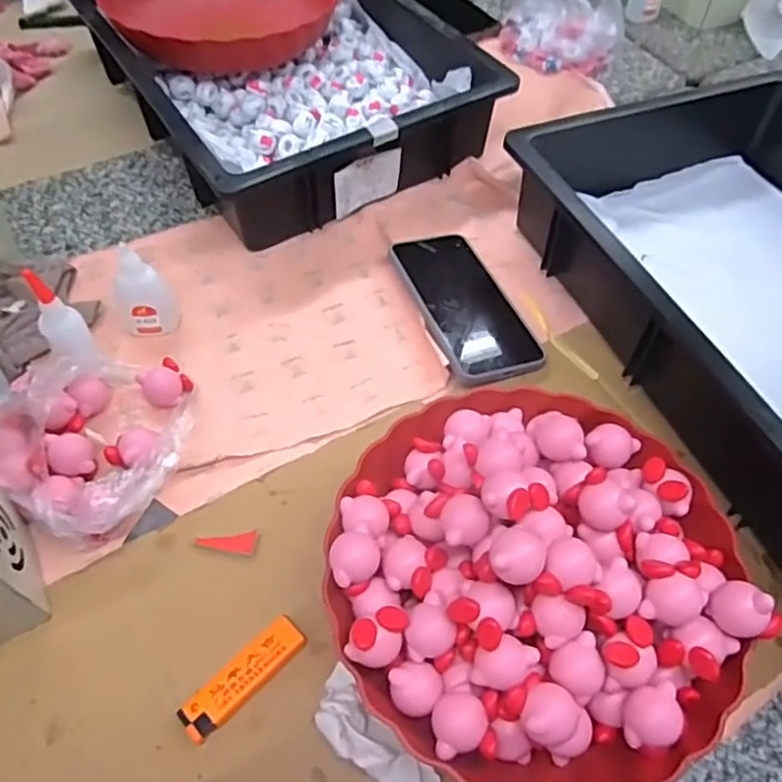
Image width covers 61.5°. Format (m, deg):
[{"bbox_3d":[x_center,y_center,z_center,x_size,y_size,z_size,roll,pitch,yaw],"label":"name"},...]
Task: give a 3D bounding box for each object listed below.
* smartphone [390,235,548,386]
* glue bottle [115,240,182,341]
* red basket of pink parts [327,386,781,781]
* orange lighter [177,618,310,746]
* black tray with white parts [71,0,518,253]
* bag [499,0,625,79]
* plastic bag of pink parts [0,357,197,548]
[{"bbox_3d":[0.061,-0.076,0.561,0.083,0.011,0.170,-13,53,-20],"label":"smartphone"},{"bbox_3d":[-0.201,-0.079,0.527,0.045,0.074,0.032,-23,58,-15],"label":"glue bottle"},{"bbox_3d":[0.084,0.101,0.390,0.229,0.095,0.239,0,55,0],"label":"red basket of pink parts"},{"bbox_3d":[-0.086,0.169,0.387,0.023,0.010,0.080,38,63,23],"label":"orange lighter"},{"bbox_3d":[-0.119,-0.348,0.714,0.308,0.092,0.421,-28,60,-19],"label":"black tray with white parts"},{"bbox_3d":[0.216,-0.471,0.805,0.144,0.082,0.160,15,56,10],"label":"bag"},{"bbox_3d":[-0.207,0.021,0.460,0.151,0.068,0.145,34,61,21],"label":"plastic bag of pink parts"}]

